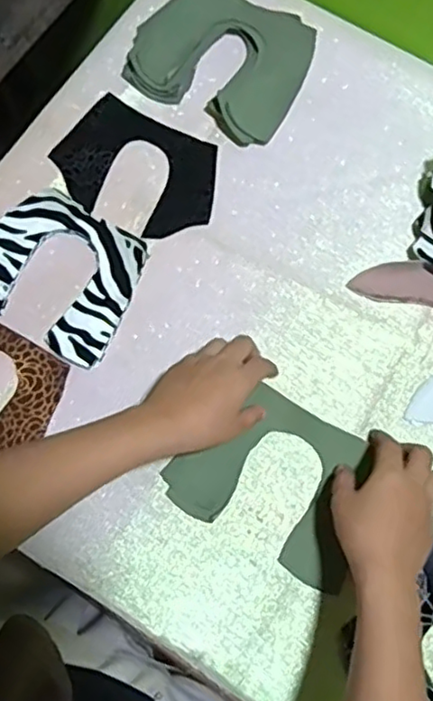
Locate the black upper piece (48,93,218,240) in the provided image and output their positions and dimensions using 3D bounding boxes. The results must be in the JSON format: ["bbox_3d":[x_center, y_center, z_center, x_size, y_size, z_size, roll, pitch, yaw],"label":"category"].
[{"bbox_3d":[-0.076,-0.175,0.635,0.156,0.008,0.113,26,77,2],"label":"black upper piece"}]

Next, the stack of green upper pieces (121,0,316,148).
[{"bbox_3d":[0.008,-0.292,0.651,0.160,0.032,0.140,28,77,9],"label":"stack of green upper pieces"}]

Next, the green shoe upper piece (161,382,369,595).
[{"bbox_3d":[0.053,0.108,0.551,0.165,0.008,0.124,29,77,9],"label":"green shoe upper piece"}]

